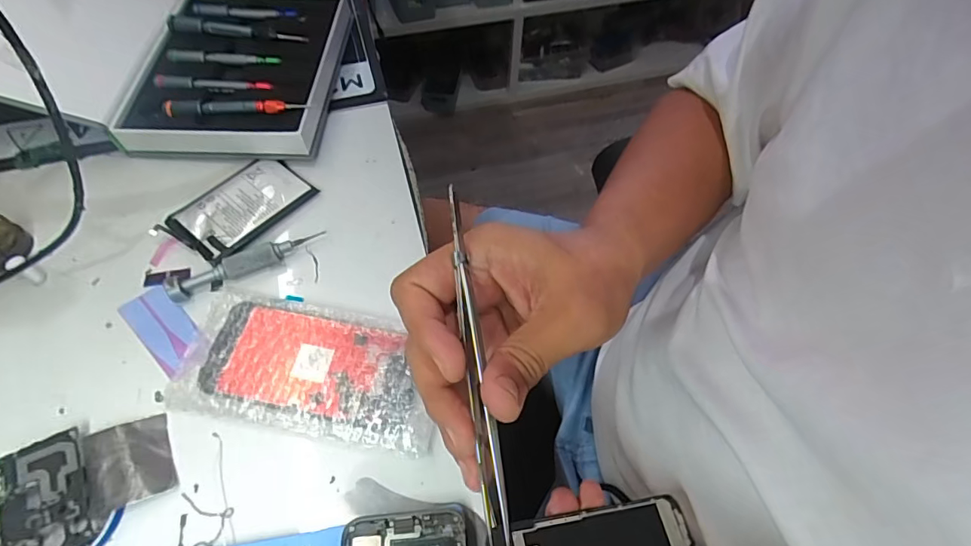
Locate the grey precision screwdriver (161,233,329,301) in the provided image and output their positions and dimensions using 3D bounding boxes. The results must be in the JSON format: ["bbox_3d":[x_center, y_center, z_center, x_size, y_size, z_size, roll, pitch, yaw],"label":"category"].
[{"bbox_3d":[-0.171,-0.009,0.352,0.106,0.017,0.016,-22,64,-13],"label":"grey precision screwdriver"}]

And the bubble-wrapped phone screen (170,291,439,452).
[{"bbox_3d":[-0.112,0.062,0.316,0.167,0.015,0.080,11,61,5],"label":"bubble-wrapped phone screen"}]

